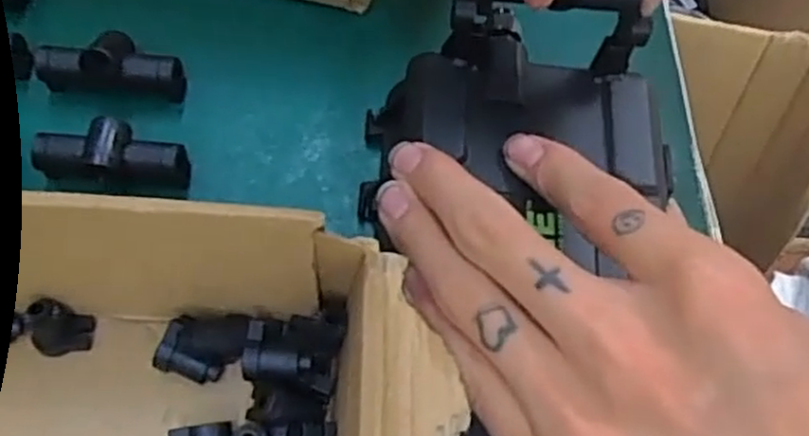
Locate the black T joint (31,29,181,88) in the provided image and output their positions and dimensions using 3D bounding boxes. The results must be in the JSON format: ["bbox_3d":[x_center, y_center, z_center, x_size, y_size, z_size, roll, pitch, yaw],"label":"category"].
[{"bbox_3d":[-0.108,-0.058,0.268,0.051,0.024,0.017,2,65,-1],"label":"black T joint"}]

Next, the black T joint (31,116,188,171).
[{"bbox_3d":[-0.102,-0.021,0.252,0.049,0.024,0.018,-3,65,-3],"label":"black T joint"}]

